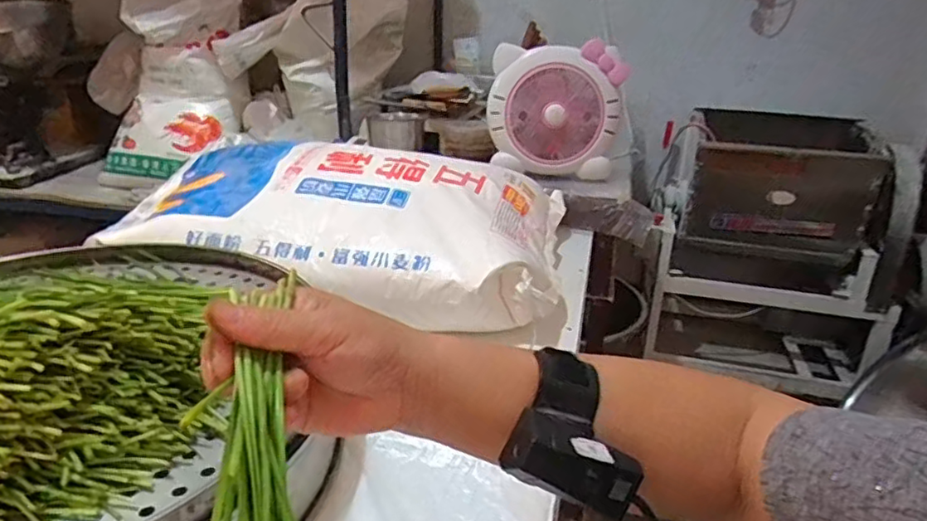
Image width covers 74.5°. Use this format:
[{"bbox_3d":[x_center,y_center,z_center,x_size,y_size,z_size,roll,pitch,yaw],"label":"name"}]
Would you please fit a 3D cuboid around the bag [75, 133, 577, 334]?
[{"bbox_3d":[-0.170,-0.069,0.909,0.631,0.141,0.390,4,24,6],"label":"bag"}]

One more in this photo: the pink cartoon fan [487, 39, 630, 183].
[{"bbox_3d":[0.179,-0.296,1.201,0.255,0.229,0.099,4,24,8],"label":"pink cartoon fan"}]

